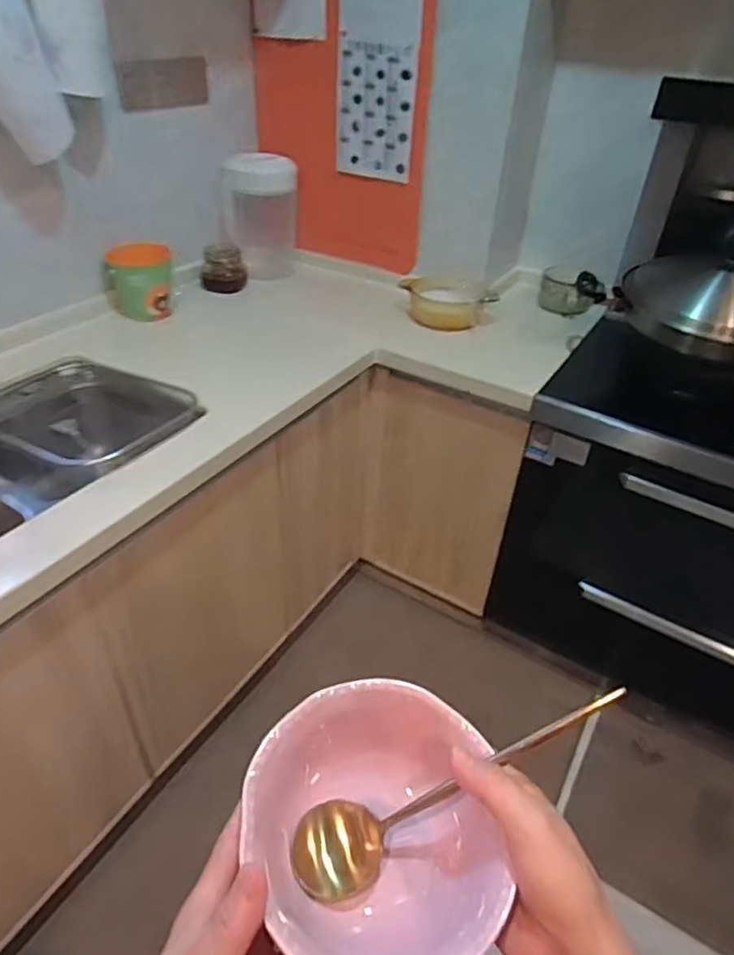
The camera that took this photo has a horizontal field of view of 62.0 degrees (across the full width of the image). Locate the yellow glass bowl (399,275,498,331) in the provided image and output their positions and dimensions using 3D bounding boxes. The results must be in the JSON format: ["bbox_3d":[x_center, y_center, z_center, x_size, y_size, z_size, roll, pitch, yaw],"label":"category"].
[{"bbox_3d":[0.206,-0.440,1.491,0.218,0.081,0.232,2,38,-2],"label":"yellow glass bowl"}]

